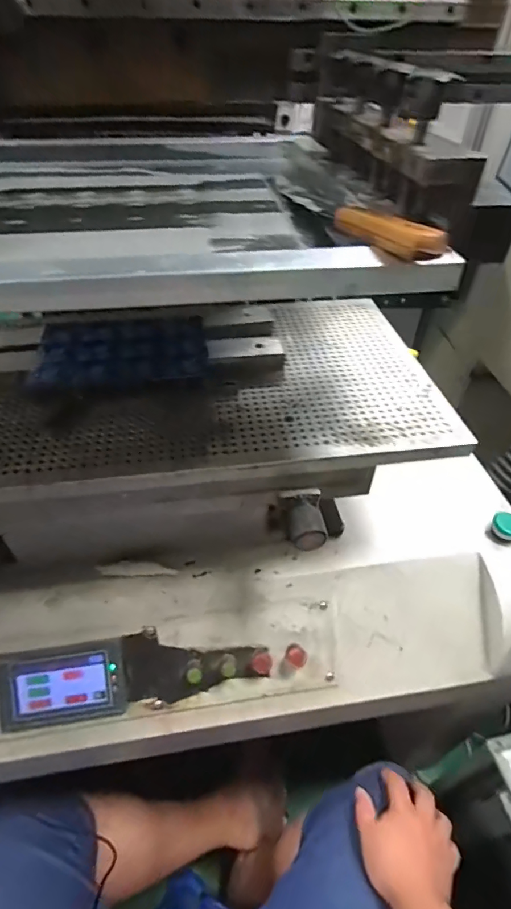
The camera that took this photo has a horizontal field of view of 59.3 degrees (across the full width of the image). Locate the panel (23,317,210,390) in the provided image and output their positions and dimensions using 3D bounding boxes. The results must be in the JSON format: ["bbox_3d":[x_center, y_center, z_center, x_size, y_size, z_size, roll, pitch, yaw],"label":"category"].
[{"bbox_3d":[-0.150,-0.119,0.514,0.187,0.016,0.127,0,48,-8],"label":"panel"}]

